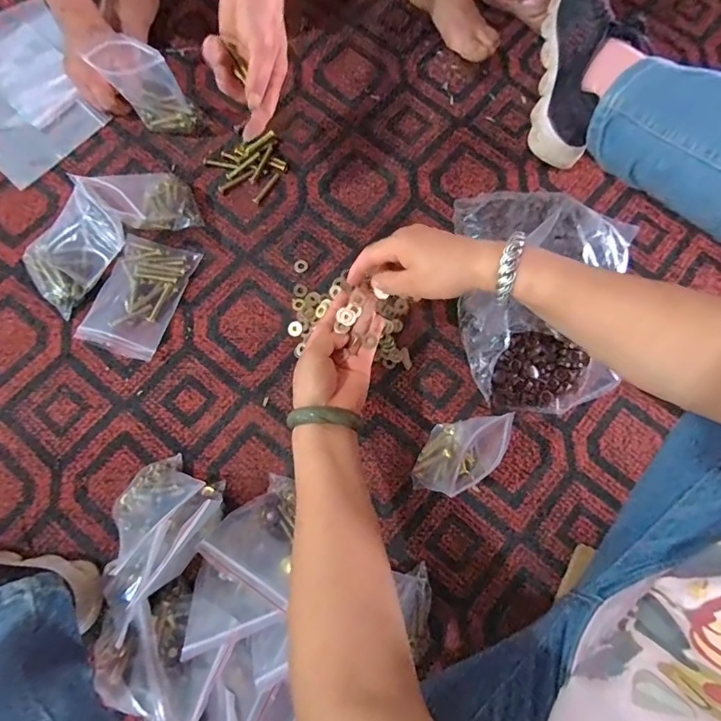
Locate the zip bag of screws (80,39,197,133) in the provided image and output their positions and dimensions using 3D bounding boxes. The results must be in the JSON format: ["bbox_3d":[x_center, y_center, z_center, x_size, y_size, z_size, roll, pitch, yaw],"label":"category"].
[{"bbox_3d":[-0.257,-0.330,0.537,0.076,0.124,0.035,4,78,-1],"label":"zip bag of screws"}]

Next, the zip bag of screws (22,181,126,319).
[{"bbox_3d":[-0.339,-0.133,0.515,0.127,0.085,0.094,-35,81,-8],"label":"zip bag of screws"}]

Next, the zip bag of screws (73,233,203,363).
[{"bbox_3d":[-0.270,-0.081,0.533,0.089,0.031,0.146,18,79,2],"label":"zip bag of screws"}]

